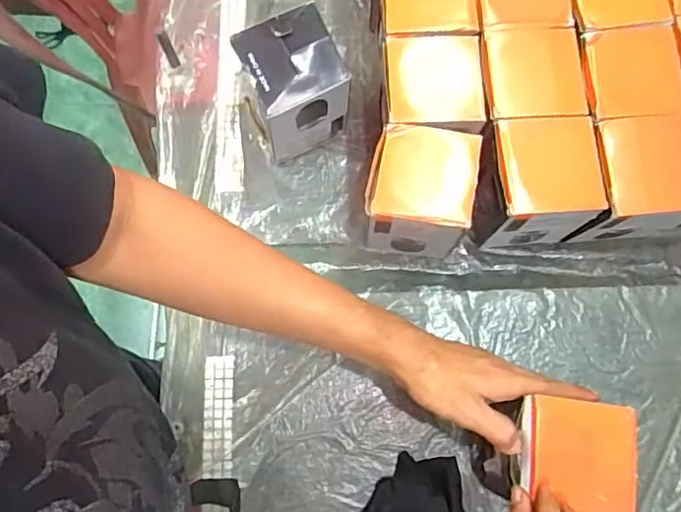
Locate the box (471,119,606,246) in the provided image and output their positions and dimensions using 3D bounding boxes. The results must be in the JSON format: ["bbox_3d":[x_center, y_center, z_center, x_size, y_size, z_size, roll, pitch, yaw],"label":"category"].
[{"bbox_3d":[0.185,-0.068,0.567,0.098,0.122,0.095,-6,78,-2],"label":"box"}]

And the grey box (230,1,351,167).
[{"bbox_3d":[-0.049,-0.170,0.586,0.092,0.128,0.091,-26,79,-6],"label":"grey box"}]

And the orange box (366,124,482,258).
[{"bbox_3d":[0.076,-0.056,0.563,0.100,0.127,0.100,12,78,2],"label":"orange box"}]

